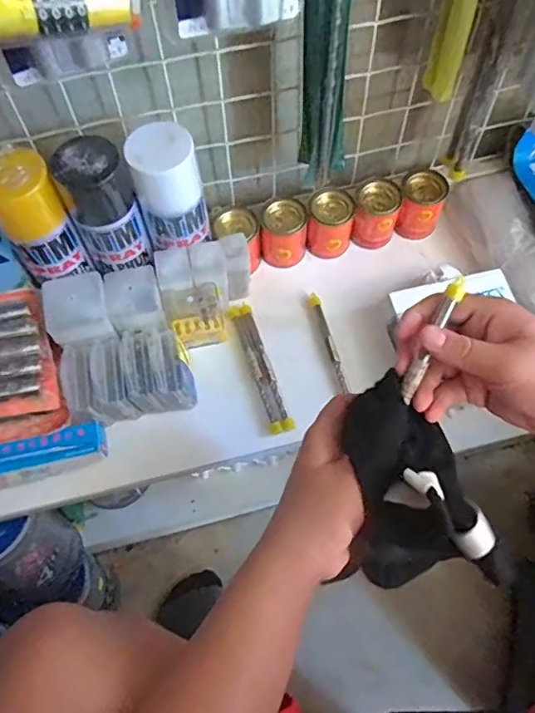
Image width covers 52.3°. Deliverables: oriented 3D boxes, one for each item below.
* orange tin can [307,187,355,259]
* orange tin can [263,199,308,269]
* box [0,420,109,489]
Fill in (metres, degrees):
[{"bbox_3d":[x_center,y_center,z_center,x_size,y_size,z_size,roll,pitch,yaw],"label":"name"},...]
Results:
[{"bbox_3d":[0.075,-0.158,0.649,0.049,0.069,0.046,7,61,6],"label":"orange tin can"},{"bbox_3d":[0.021,-0.143,0.645,0.051,0.069,0.045,0,61,2],"label":"orange tin can"},{"bbox_3d":[-0.270,0.109,0.552,0.203,0.024,0.041,-15,61,-5],"label":"box"}]

